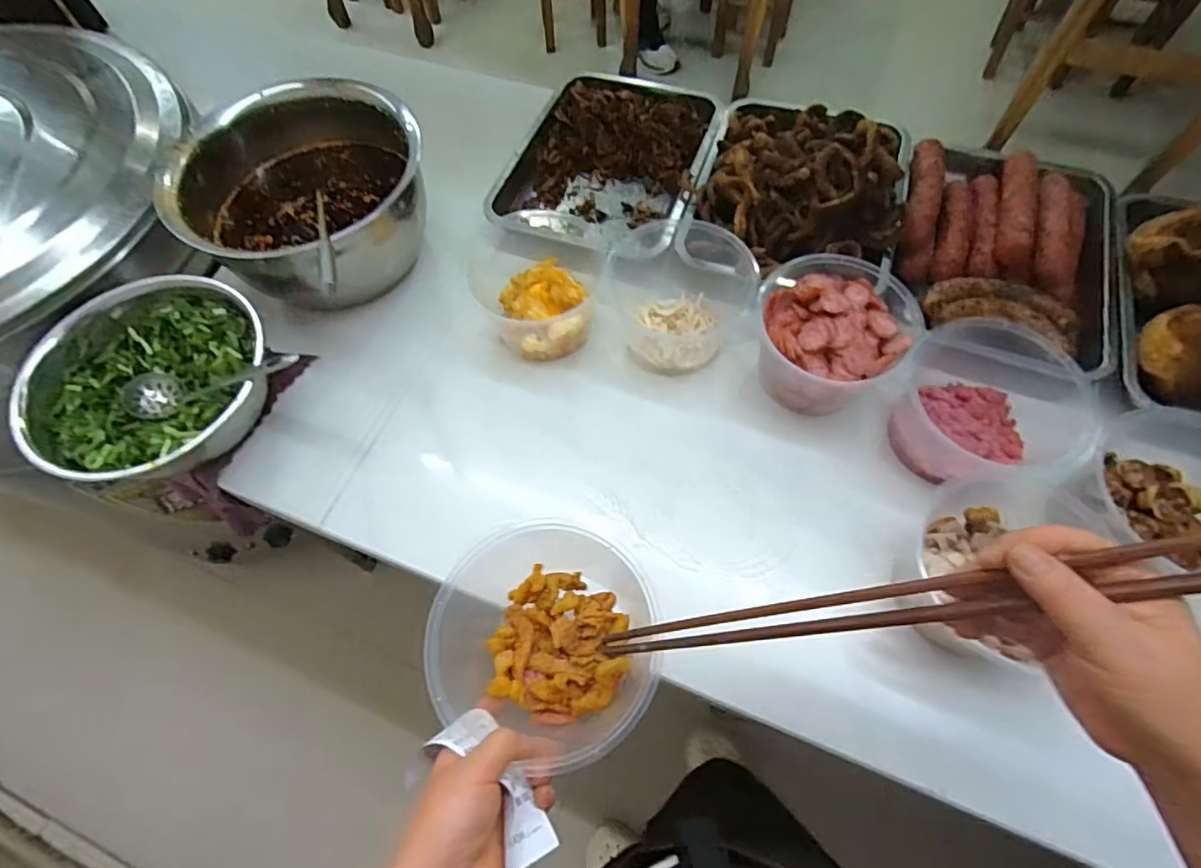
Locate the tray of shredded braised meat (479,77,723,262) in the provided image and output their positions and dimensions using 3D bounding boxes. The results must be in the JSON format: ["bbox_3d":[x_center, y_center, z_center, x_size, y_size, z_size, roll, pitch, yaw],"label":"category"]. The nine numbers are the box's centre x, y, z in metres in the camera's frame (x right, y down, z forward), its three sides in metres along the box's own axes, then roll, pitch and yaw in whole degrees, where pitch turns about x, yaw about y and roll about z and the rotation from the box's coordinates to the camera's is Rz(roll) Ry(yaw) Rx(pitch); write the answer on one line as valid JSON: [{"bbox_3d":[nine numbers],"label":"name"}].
[{"bbox_3d":[0.010,-0.390,0.816,0.267,0.057,0.322,17,64,9],"label":"tray of shredded braised meat"}]

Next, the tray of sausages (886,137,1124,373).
[{"bbox_3d":[0.504,-0.236,0.697,0.264,0.062,0.332,16,64,9],"label":"tray of sausages"}]

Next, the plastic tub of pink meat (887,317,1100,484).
[{"bbox_3d":[0.401,-0.029,0.579,0.185,0.106,0.157,-5,62,-2],"label":"plastic tub of pink meat"}]

